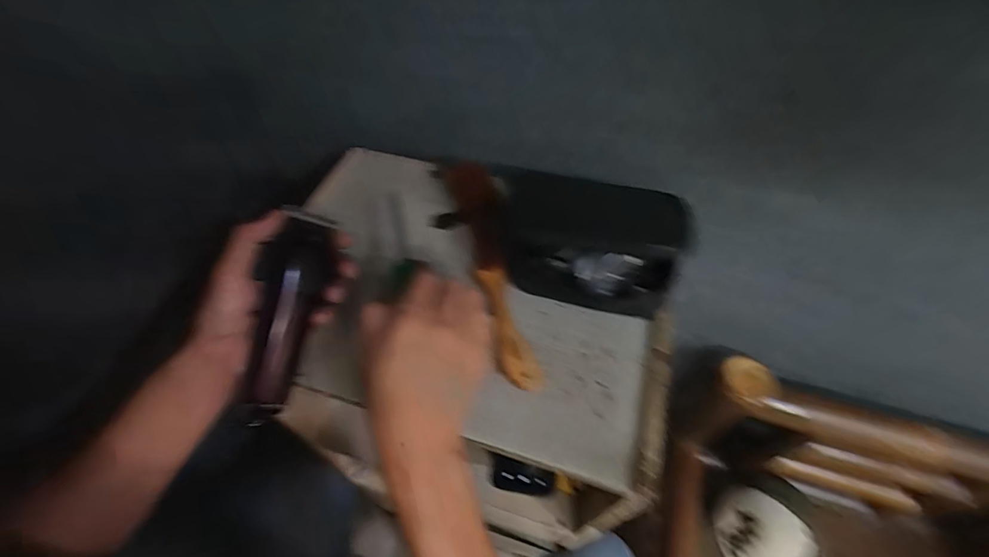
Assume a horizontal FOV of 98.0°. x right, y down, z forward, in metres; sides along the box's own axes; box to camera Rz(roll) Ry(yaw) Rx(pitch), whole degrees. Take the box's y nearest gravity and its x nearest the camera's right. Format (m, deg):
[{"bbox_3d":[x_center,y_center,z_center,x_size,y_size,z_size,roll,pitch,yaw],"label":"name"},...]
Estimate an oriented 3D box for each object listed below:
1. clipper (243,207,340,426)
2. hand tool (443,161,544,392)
[{"bbox_3d":[-0.173,0.032,0.359,0.040,0.034,0.177,11,87,8],"label":"clipper"},{"bbox_3d":[-0.007,-0.025,0.439,0.046,0.024,0.288,-9,53,-8],"label":"hand tool"}]

